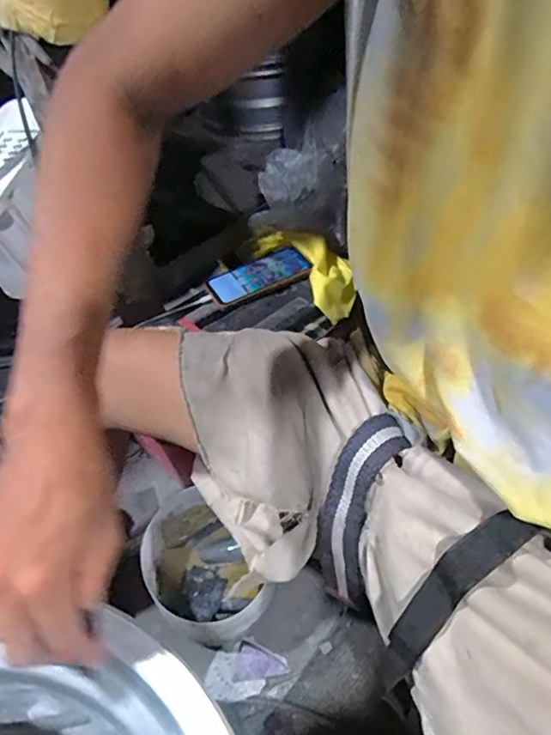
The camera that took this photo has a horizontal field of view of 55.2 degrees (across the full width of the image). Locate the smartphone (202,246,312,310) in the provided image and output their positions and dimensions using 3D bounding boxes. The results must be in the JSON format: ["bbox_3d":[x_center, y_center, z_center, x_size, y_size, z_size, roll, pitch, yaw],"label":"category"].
[{"bbox_3d":[-0.027,-0.144,0.821,0.165,0.015,0.081,-23,59,-13],"label":"smartphone"}]

